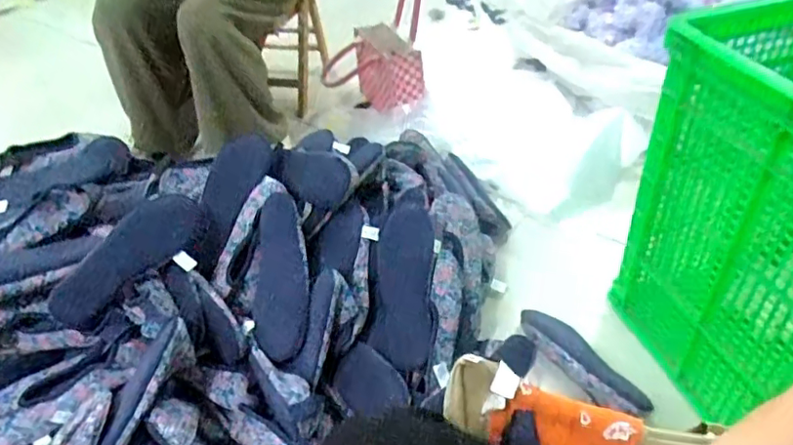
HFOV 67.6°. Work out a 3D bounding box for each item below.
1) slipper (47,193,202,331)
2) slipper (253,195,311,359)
[{"bbox_3d":[-0.441,0.060,0.982,0.102,0.077,0.264,12,45,17],"label":"slipper"},{"bbox_3d":[-0.186,0.076,0.944,0.092,0.048,0.276,-4,74,0],"label":"slipper"}]

